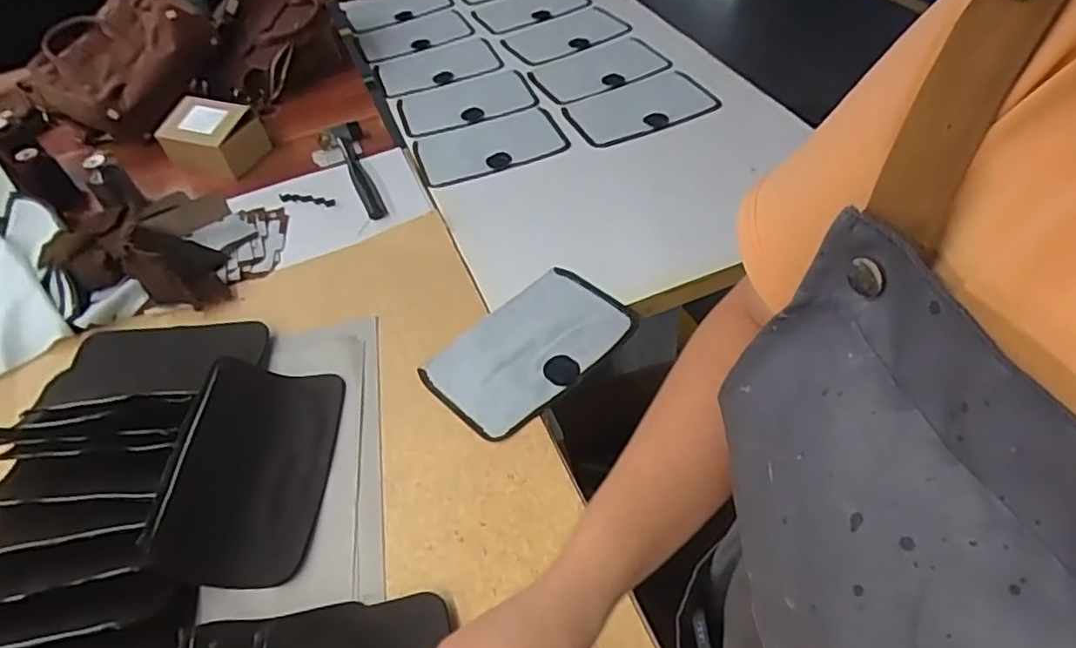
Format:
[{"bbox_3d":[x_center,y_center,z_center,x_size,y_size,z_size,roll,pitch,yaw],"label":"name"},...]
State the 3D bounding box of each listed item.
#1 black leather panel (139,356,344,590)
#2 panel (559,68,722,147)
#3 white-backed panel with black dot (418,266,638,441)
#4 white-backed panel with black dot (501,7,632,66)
[{"bbox_3d":[-0.272,0.133,0.605,0.135,0.019,0.222,19,43,-18],"label":"black leather panel"},{"bbox_3d":[0.162,-0.344,0.992,0.226,0.014,0.135,-21,50,-12],"label":"panel"},{"bbox_3d":[-0.008,0.022,0.691,0.219,0.013,0.141,-35,54,-23],"label":"white-backed panel with black dot"},{"bbox_3d":[0.046,-0.547,1.185,0.215,0.012,0.133,-25,49,-14],"label":"white-backed panel with black dot"}]

